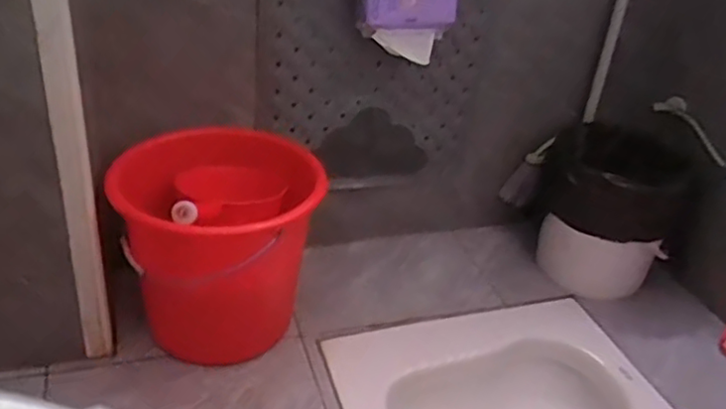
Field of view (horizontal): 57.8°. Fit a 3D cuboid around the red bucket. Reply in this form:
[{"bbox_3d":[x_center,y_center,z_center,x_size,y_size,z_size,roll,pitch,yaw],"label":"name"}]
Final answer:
[{"bbox_3d":[-0.228,0.083,1.049,0.257,0.321,0.276,5,30,-3],"label":"red bucket"}]

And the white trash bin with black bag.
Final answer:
[{"bbox_3d":[0.474,0.024,1.305,0.269,0.270,0.253,18,32,20],"label":"white trash bin with black bag"}]

